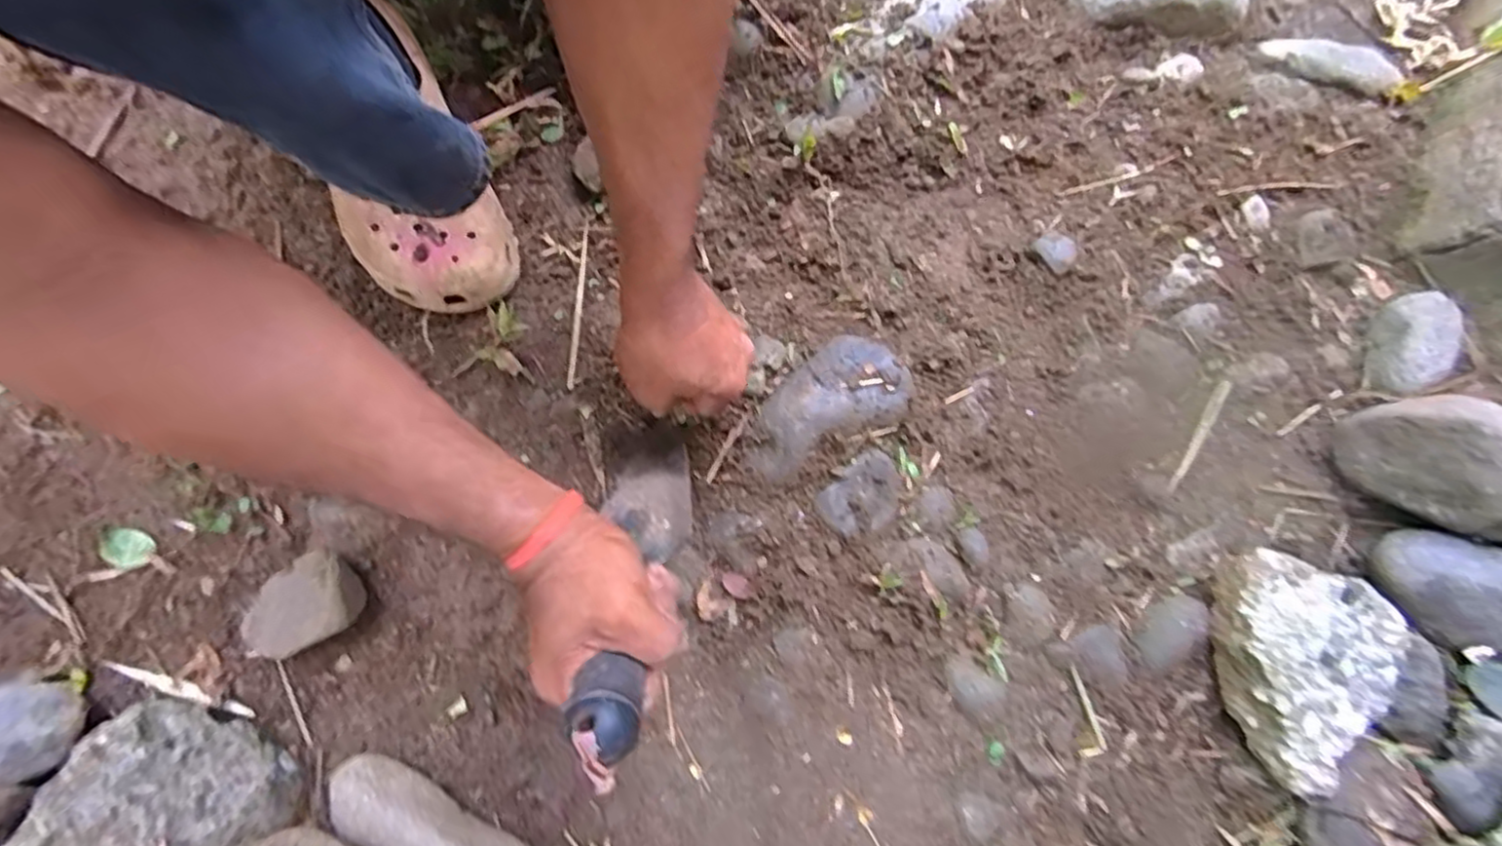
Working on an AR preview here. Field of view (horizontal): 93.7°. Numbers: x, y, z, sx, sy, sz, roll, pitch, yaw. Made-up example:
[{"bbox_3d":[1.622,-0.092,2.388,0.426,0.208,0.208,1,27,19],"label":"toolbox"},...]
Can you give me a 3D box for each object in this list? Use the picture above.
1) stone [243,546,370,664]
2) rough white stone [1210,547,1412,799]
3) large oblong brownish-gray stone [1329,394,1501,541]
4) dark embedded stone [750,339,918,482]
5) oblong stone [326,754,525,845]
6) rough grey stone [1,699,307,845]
[{"bbox_3d":[-0.311,0.126,0.485,0.080,0.035,0.061,-31,82,-9],"label":"stone"},{"bbox_3d":[0.362,0.163,0.463,0.116,0.051,0.142,19,79,0],"label":"rough white stone"},{"bbox_3d":[0.485,0.030,0.468,0.096,0.087,0.092,-1,79,-4],"label":"large oblong brownish-gray stone"},{"bbox_3d":[0.050,-0.015,0.510,0.124,0.031,0.067,-27,82,-8],"label":"dark embedded stone"},{"bbox_3d":[-0.204,0.266,0.453,0.154,0.048,0.044,29,79,2],"label":"oblong stone"},{"bbox_3d":[-0.359,0.224,0.424,0.130,0.067,0.104,-11,80,-6],"label":"rough grey stone"}]

